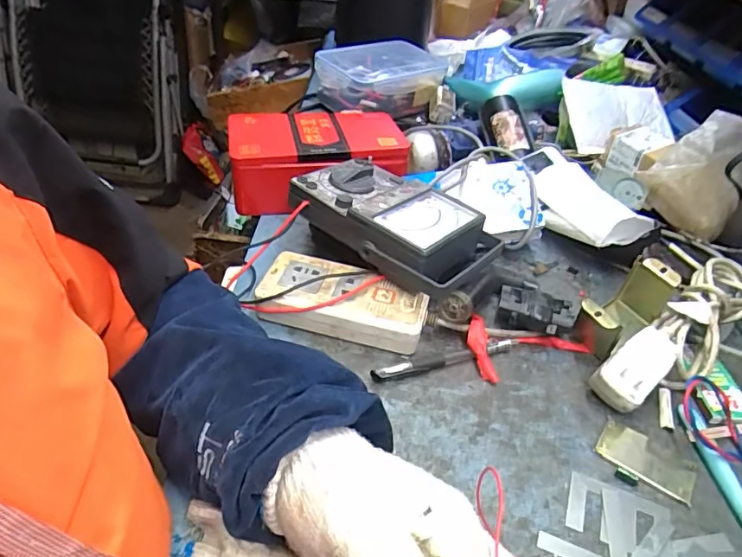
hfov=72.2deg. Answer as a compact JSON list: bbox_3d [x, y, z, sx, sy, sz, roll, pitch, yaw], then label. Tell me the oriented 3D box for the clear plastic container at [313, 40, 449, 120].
[{"bbox_3d":[0.020,-0.326,0.843,0.203,0.082,0.132,-23,48,-32],"label":"clear plastic container"}]

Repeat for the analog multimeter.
[{"bbox_3d":[0.025,-0.059,0.499,0.192,0.050,0.128,30,44,26],"label":"analog multimeter"}]

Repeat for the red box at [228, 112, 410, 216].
[{"bbox_3d":[-0.070,-0.147,0.619,0.206,0.077,0.131,-5,40,-11],"label":"red box"}]

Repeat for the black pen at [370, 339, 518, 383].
[{"bbox_3d":[0.065,0.068,0.433,0.136,0.008,0.014,-11,42,-19],"label":"black pen"}]

